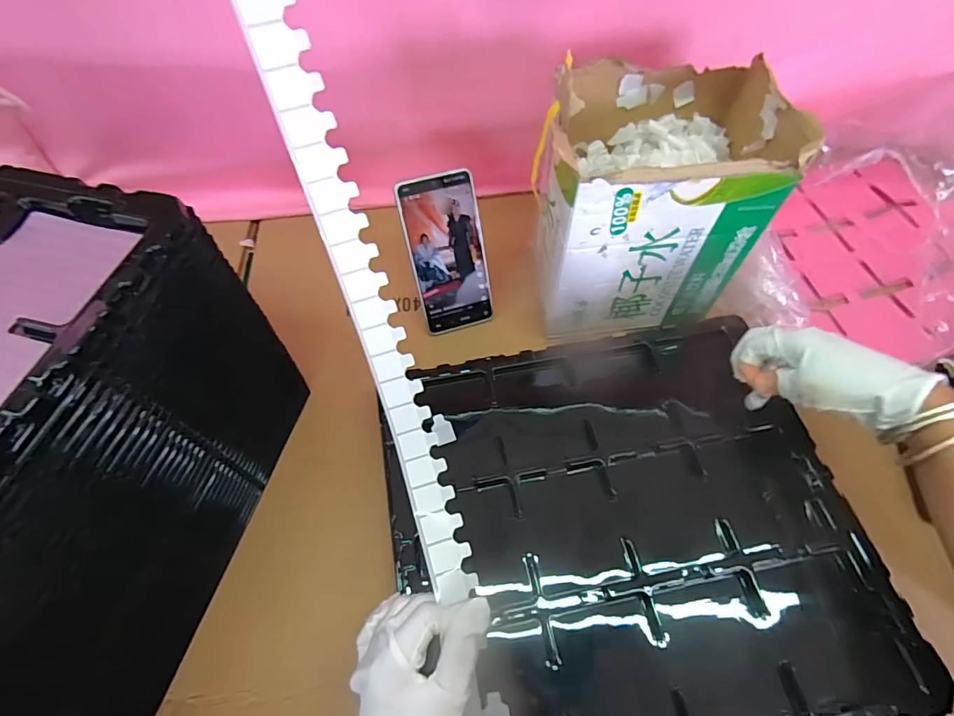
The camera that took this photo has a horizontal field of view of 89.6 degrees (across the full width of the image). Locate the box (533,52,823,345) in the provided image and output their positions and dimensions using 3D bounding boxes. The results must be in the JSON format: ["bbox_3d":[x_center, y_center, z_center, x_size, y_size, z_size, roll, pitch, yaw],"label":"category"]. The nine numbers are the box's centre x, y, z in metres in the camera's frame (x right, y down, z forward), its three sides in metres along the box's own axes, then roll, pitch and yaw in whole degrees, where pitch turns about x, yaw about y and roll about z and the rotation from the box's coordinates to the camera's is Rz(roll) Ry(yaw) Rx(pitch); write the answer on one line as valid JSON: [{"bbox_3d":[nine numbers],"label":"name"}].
[{"bbox_3d":[0.155,-0.151,0.476,0.192,0.212,0.164,-2,61,-1],"label":"box"}]

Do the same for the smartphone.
[{"bbox_3d":[-0.030,-0.105,0.502,0.076,0.165,0.007,-16,31,-9],"label":"smartphone"}]

